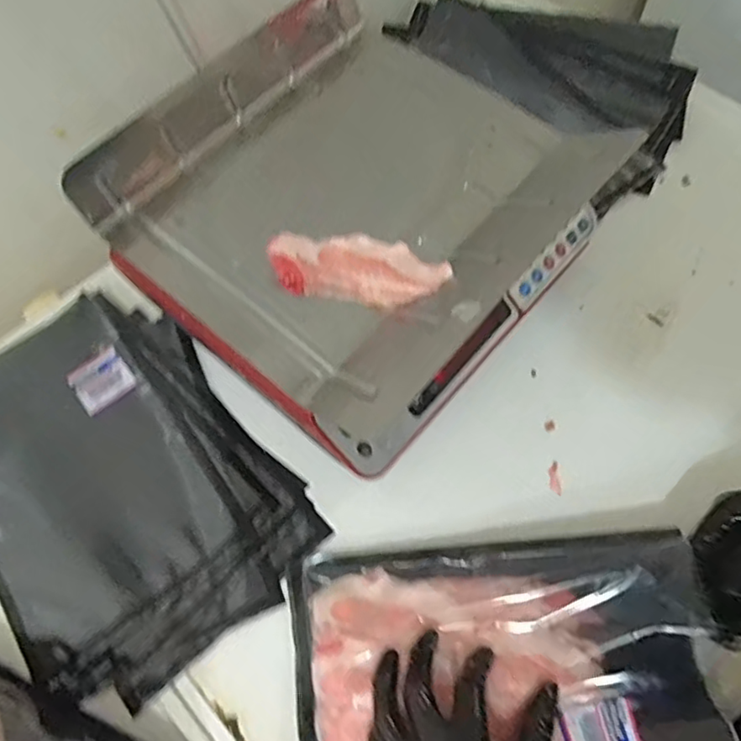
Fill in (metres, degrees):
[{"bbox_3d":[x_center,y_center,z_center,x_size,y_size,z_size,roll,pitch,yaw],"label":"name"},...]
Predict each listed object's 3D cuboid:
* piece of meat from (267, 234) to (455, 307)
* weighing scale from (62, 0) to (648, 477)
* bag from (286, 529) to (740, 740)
[{"bbox_3d":[-0.011,-0.085,0.502,0.145,0.017,0.059,5,65,5],"label":"piece of meat"},{"bbox_3d":[-0.015,-0.148,0.557,0.337,0.113,0.339,37,72,18],"label":"weighing scale"},{"bbox_3d":[0.090,0.209,0.446,0.291,0.050,0.193,-9,65,-1],"label":"bag"}]

